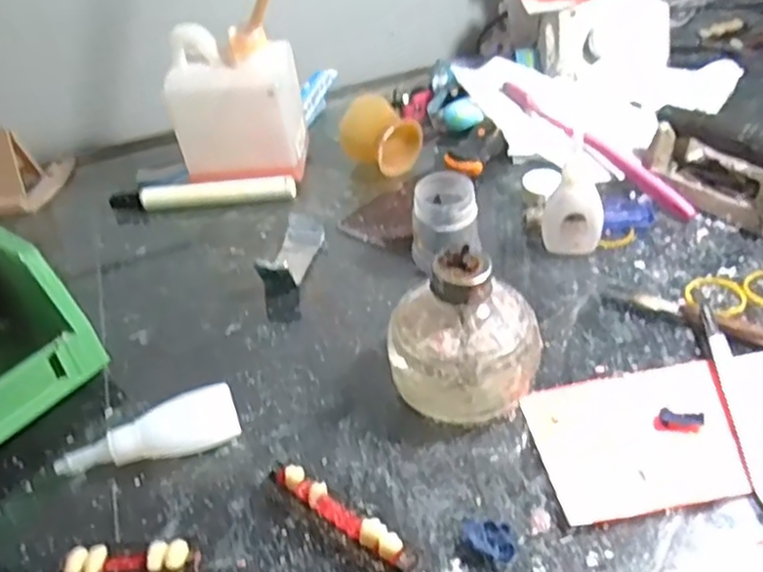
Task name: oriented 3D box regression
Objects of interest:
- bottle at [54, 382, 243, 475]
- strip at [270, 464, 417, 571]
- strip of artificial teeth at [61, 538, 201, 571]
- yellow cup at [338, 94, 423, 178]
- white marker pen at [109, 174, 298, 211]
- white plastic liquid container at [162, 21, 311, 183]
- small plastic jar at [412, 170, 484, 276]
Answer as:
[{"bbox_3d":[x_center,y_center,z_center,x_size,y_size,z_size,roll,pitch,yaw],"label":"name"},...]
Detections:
[{"bbox_3d":[-0.117,0.076,0.359,0.087,0.021,0.028,-18,40,-13],"label":"bottle"},{"bbox_3d":[-0.019,0.103,0.318,0.080,0.012,0.012,23,48,32],"label":"strip"},{"bbox_3d":[-0.109,0.122,0.308,0.058,0.012,0.019,-7,39,1],"label":"strip of artificial teeth"},{"bbox_3d":[-0.002,-0.114,0.553,0.055,0.045,0.048,27,50,35],"label":"yellow cup"},{"bbox_3d":[-0.136,-0.070,0.543,0.141,0.016,0.021,-3,39,6],"label":"white marker pen"},{"bbox_3d":[-0.109,-0.136,0.542,0.084,0.119,0.058,1,40,11],"label":"white plastic liquid container"},{"bbox_3d":[0.041,-0.037,0.449,0.046,0.051,0.043,-5,39,4],"label":"small plastic jar"}]

